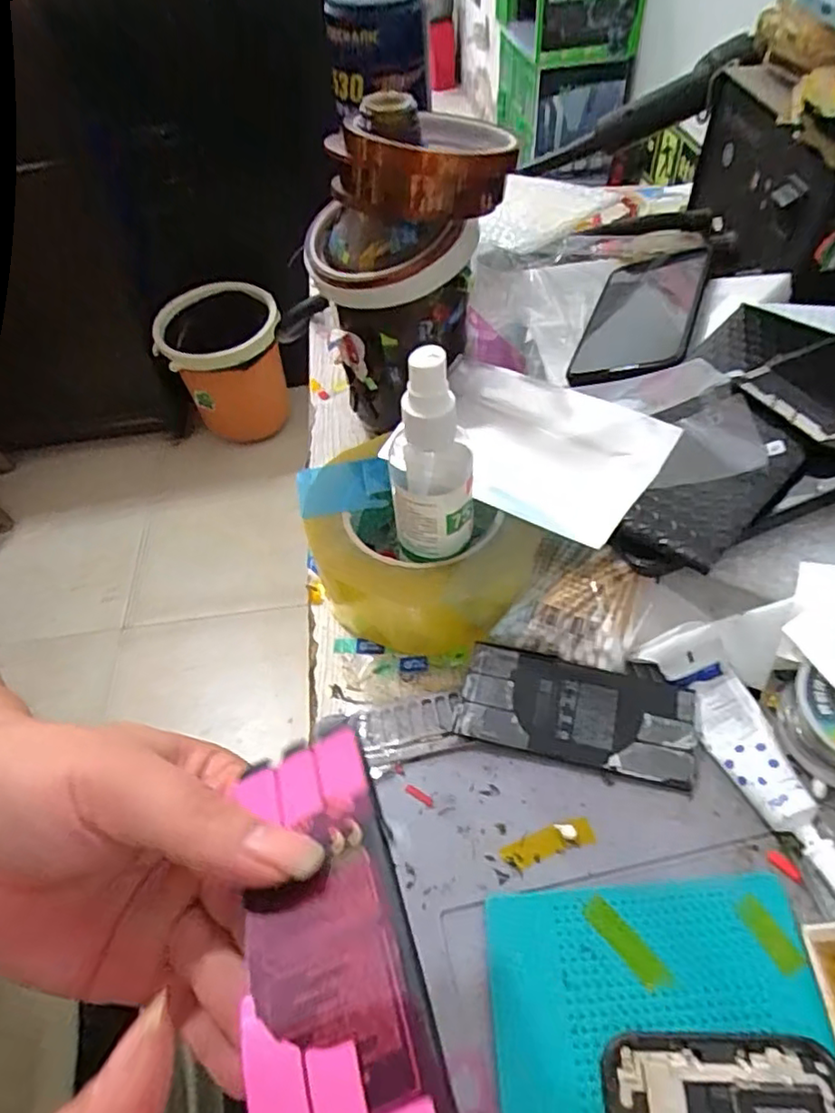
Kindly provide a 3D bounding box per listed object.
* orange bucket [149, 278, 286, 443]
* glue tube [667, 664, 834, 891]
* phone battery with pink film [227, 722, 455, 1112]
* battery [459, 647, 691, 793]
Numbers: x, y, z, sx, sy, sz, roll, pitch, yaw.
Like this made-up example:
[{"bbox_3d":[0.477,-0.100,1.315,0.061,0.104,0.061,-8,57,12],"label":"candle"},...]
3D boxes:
[{"bbox_3d":[-0.429,-0.434,1.469,0.249,0.302,0.249,-11,51,-4],"label":"orange bucket"},{"bbox_3d":[0.140,0.088,0.254,0.025,0.010,0.096,-11,51,-4],"label":"glue tube"},{"bbox_3d":[-0.024,0.097,0.162,0.043,0.005,0.109,-25,43,3],"label":"phone battery with pink film"},{"bbox_3d":[0.070,0.069,0.280,0.099,0.004,0.043,11,66,10],"label":"battery"}]

